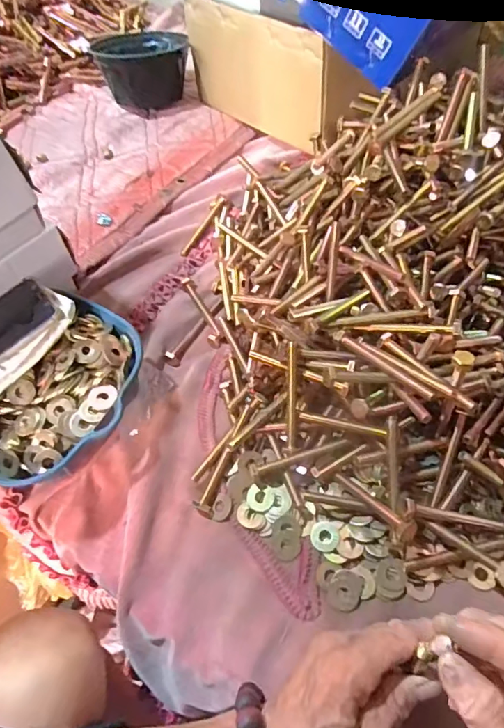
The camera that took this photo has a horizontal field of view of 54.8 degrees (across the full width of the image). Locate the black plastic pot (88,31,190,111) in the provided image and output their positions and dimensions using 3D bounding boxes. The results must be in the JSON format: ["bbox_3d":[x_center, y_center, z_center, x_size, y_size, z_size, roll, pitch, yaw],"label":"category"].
[{"bbox_3d":[-0.176,-0.496,0.815,0.143,0.084,0.148,-1,57,2],"label":"black plastic pot"}]

